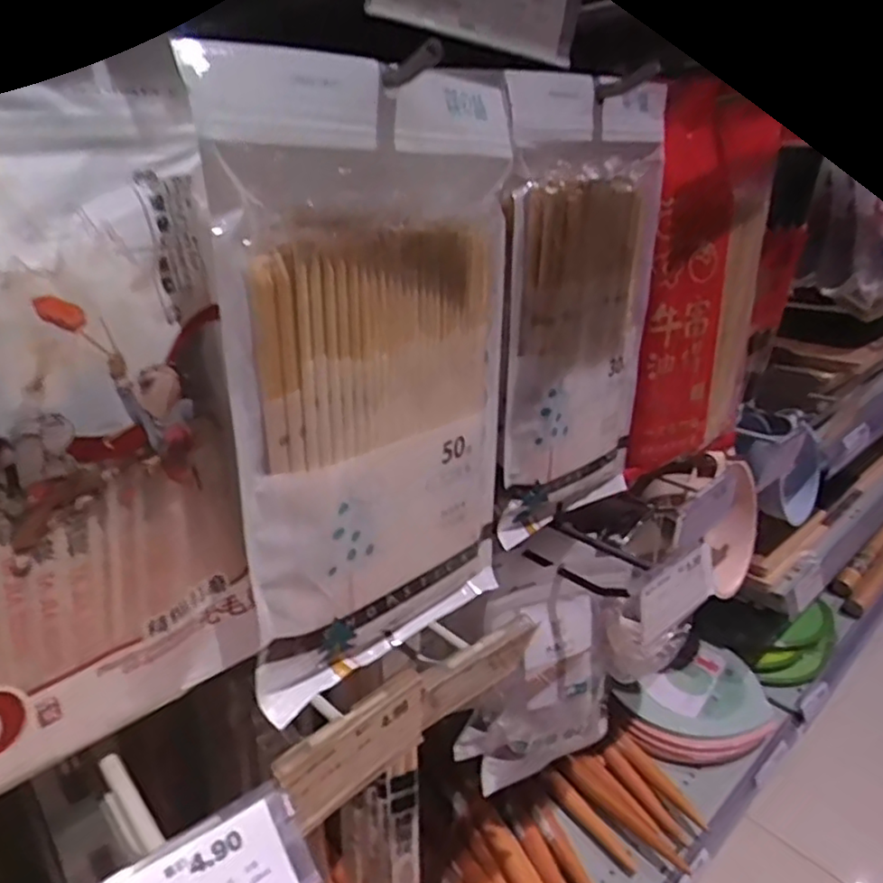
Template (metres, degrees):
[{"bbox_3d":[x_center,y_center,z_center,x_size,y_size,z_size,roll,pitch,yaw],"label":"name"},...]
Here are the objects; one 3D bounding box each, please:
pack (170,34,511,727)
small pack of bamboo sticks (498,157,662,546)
[{"bbox_3d":[-0.023,-0.023,0.321,0.020,0.283,0.170,21,30,39],"label":"pack"},{"bbox_3d":[0.092,-0.054,0.429,0.023,0.227,0.145,20,30,38],"label":"small pack of bamboo sticks"}]

